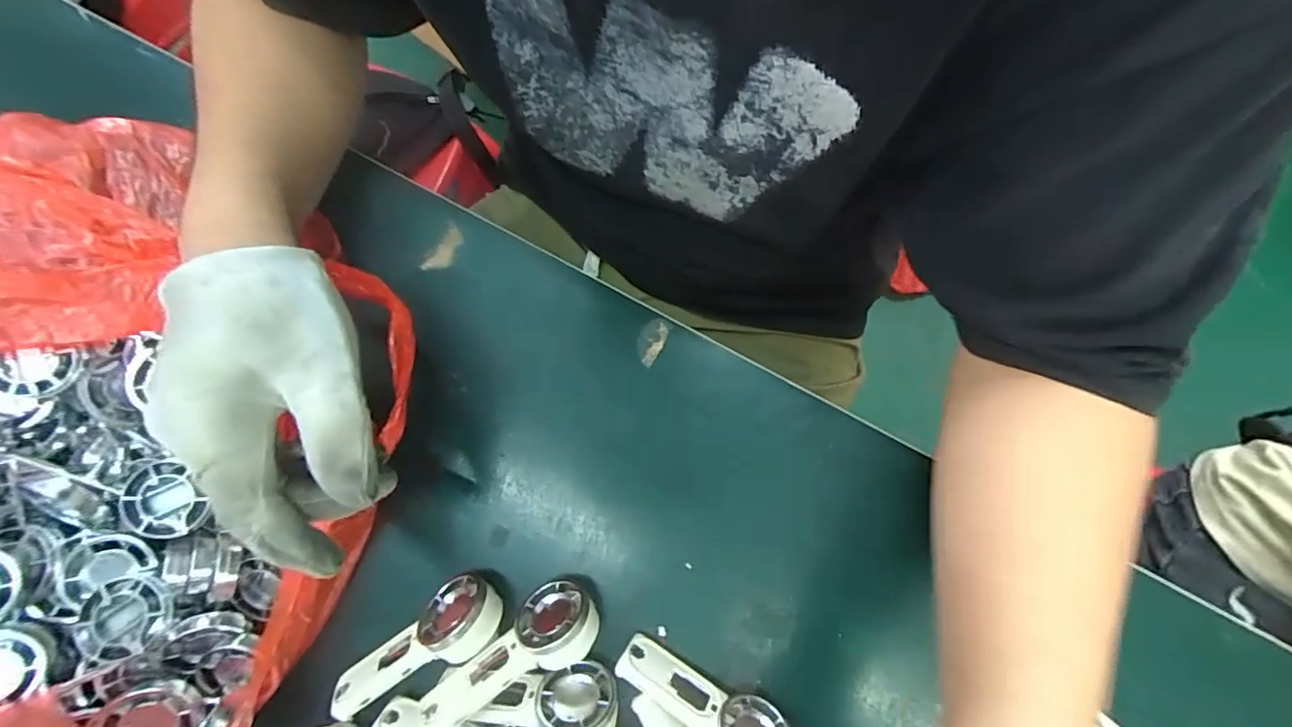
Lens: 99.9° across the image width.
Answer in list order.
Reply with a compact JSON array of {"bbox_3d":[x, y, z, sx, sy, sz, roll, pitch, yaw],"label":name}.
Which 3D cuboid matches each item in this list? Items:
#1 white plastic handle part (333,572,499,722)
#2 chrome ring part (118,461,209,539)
[{"bbox_3d":[-0.117,0.141,0.278,0.091,0.033,0.037,-25,78,-4],"label":"white plastic handle part"},{"bbox_3d":[-0.244,0.069,0.271,0.030,0.012,0.037,-19,89,-22],"label":"chrome ring part"}]

